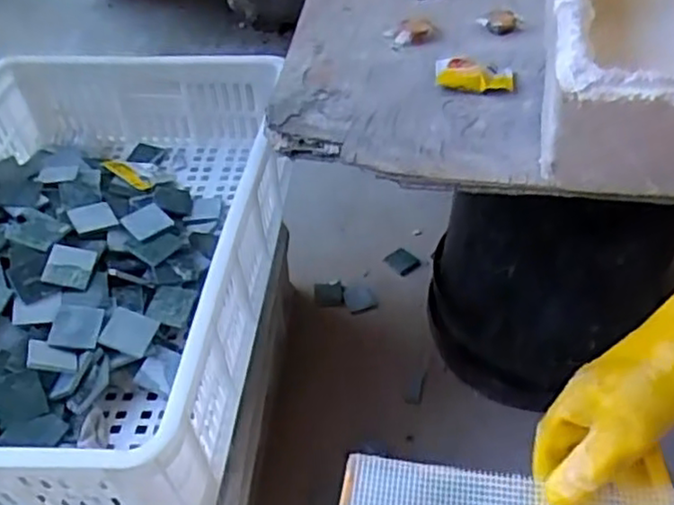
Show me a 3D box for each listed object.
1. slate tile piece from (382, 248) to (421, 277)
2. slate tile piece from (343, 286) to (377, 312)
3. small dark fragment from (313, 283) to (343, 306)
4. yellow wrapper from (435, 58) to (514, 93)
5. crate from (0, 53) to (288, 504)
[{"bbox_3d":[0.121,0.015,1.294,0.054,0.007,0.064,-33,53,-28],"label":"slate tile piece"},{"bbox_3d":[0.038,0.078,1.189,0.052,0.004,0.054,-14,46,-13],"label":"slate tile piece"},{"bbox_3d":[-0.015,0.073,1.220,0.050,0.008,0.059,-4,45,-3],"label":"small dark fragment"},{"bbox_3d":[0.158,-0.209,0.795,0.092,0.013,0.067,12,46,13],"label":"yellow wrapper"},{"bbox_3d":[-0.290,-0.007,0.782,0.405,0.145,0.612,2,45,3],"label":"crate"}]

